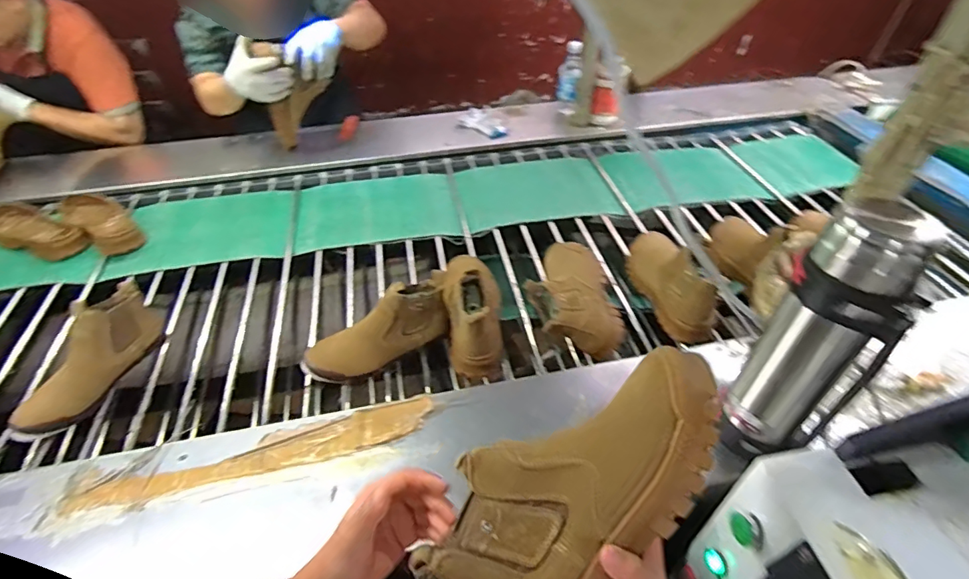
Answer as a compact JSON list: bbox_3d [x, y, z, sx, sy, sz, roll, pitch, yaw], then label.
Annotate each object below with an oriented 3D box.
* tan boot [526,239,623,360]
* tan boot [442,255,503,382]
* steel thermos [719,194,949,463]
[{"bbox_3d":[0.165,0.002,1.000,0.168,0.101,0.276,-7,47,-3],"label":"tan boot"},{"bbox_3d":[-0.030,0.015,0.945,0.115,0.158,0.276,-3,47,1],"label":"tan boot"},{"bbox_3d":[0.408,0.077,0.623,0.104,0.381,0.125,-8,47,-4],"label":"steel thermos"}]

